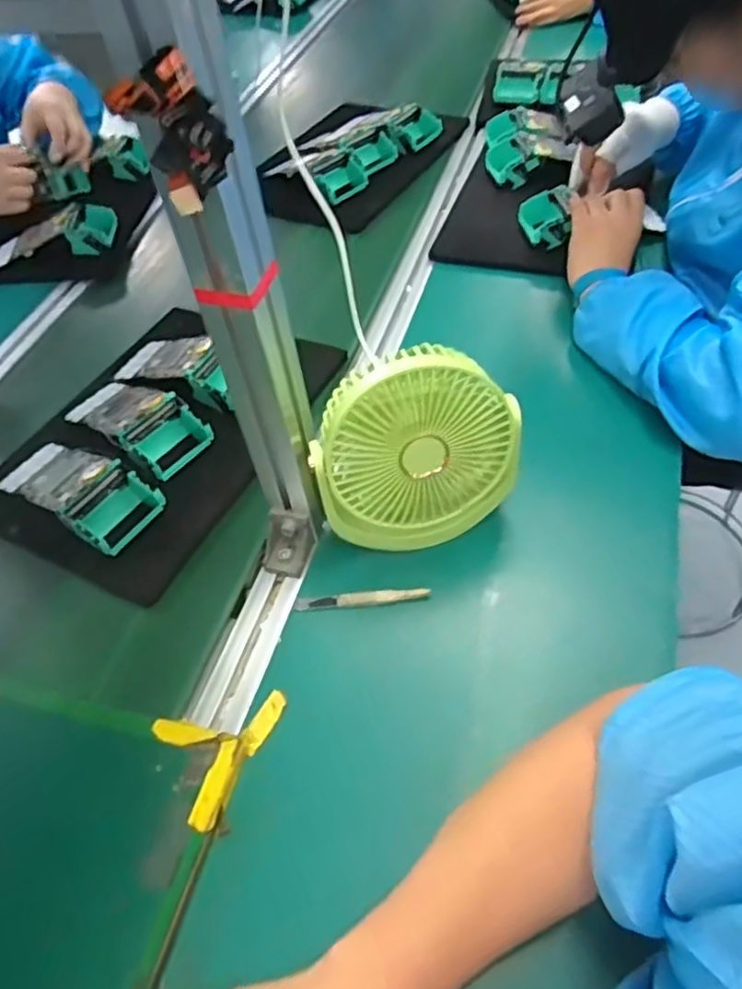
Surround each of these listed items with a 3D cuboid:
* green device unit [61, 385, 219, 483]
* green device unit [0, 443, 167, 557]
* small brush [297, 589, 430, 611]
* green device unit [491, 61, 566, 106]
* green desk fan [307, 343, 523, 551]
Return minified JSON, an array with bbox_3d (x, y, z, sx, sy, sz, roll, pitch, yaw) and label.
[{"bbox_3d":[-0.243,-0.080,0.673,0.170,0.037,0.070,30,60,26],"label":"green device unit"},{"bbox_3d":[-0.274,-0.007,0.624,0.166,0.038,0.079,27,59,25],"label":"green device unit"},{"bbox_3d":[-0.007,0.086,0.550,0.109,0.007,0.012,-5,51,2],"label":"small brush"},{"bbox_3d":[0.247,-0.649,1.069,0.110,0.052,0.070,17,55,19],"label":"green device unit"},{"bbox_3d":[0.037,-0.028,0.531,0.156,0.167,0.060,-10,51,-2],"label":"green desk fan"}]

